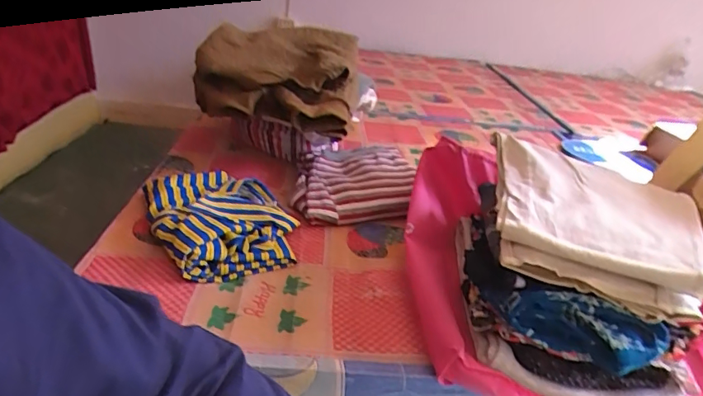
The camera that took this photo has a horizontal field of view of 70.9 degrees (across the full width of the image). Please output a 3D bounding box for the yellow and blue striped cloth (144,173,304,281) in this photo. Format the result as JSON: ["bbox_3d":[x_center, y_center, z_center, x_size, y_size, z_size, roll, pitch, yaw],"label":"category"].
[{"bbox_3d":[-0.194,0.014,0.736,0.194,0.042,0.259,-10,31,-30],"label":"yellow and blue striped cloth"}]

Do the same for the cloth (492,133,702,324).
[{"bbox_3d":[0.276,0.011,0.581,0.231,0.050,0.259,13,27,12],"label":"cloth"}]

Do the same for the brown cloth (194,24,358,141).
[{"bbox_3d":[-0.138,-0.249,0.967,0.284,0.116,0.337,7,27,0],"label":"brown cloth"}]

